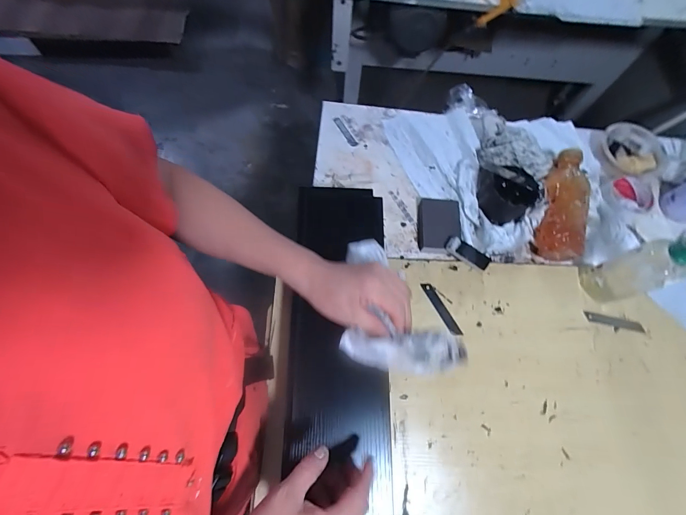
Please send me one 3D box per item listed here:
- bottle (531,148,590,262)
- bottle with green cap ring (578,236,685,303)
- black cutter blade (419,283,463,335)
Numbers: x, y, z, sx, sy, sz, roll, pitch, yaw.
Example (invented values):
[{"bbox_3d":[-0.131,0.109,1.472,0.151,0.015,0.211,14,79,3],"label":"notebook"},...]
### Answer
[{"bbox_3d":[0.395,-0.094,0.591,0.063,0.072,0.199,13,68,2],"label":"bottle"},{"bbox_3d":[0.442,0.016,0.480,0.052,0.206,0.063,1,68,-2],"label":"bottle with green cap ring"},{"bbox_3d":[0.163,0.086,0.543,0.017,0.004,0.099,-27,74,-15],"label":"black cutter blade"}]

